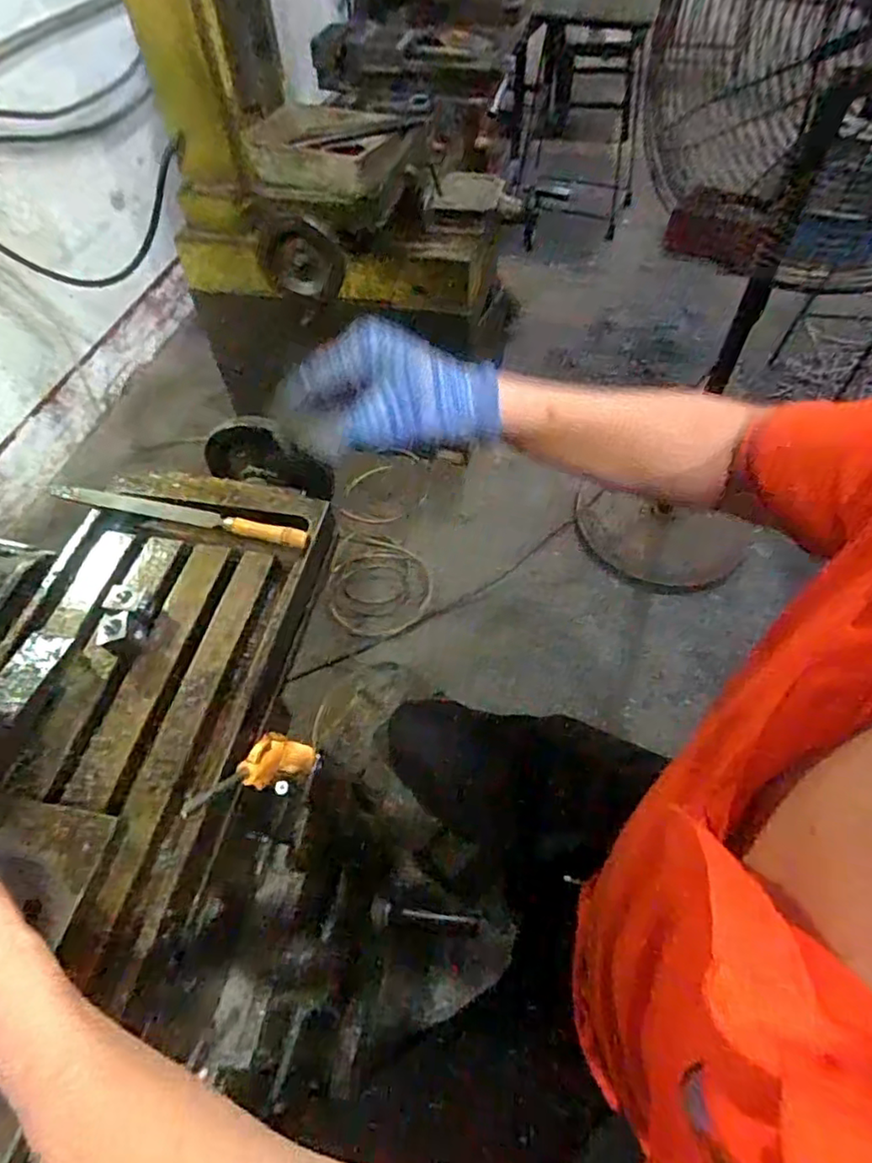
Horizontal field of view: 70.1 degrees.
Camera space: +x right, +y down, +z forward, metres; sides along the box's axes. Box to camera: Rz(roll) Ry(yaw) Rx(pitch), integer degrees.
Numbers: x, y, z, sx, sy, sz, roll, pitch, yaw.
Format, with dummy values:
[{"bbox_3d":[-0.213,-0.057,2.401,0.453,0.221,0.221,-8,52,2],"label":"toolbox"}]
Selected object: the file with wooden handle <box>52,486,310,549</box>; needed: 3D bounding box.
[{"bbox_3d":[-0.259,-0.070,0.622,0.286,0.027,0.024,12,56,12],"label":"file with wooden handle"}]

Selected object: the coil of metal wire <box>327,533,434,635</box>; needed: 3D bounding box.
[{"bbox_3d":[-0.145,0.012,1.604,0.257,0.020,0.264,15,67,-2],"label":"coil of metal wire"}]

